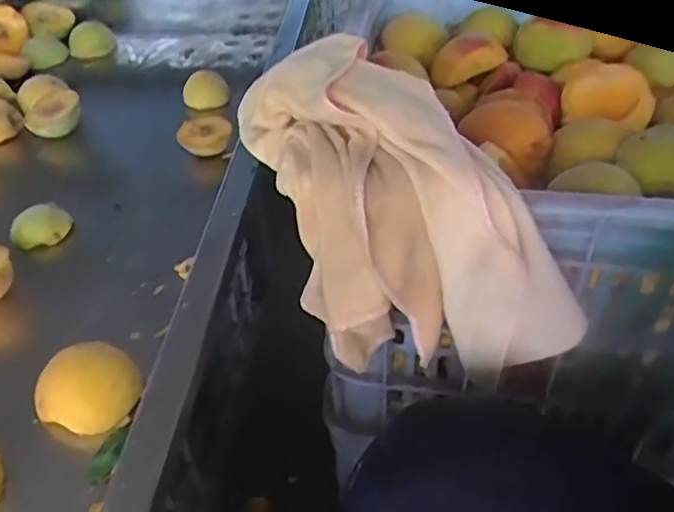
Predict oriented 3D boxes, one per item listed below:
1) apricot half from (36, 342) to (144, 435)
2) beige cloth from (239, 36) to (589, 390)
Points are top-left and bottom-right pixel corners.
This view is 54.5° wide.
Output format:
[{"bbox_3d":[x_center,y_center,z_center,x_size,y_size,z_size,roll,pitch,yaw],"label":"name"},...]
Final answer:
[{"bbox_3d":[-0.168,0.094,0.447,0.064,0.039,0.060,-1,42,1],"label":"apricot half"},{"bbox_3d":[0.031,-0.020,0.430,0.112,0.155,0.231,-24,47,-23],"label":"beige cloth"}]

